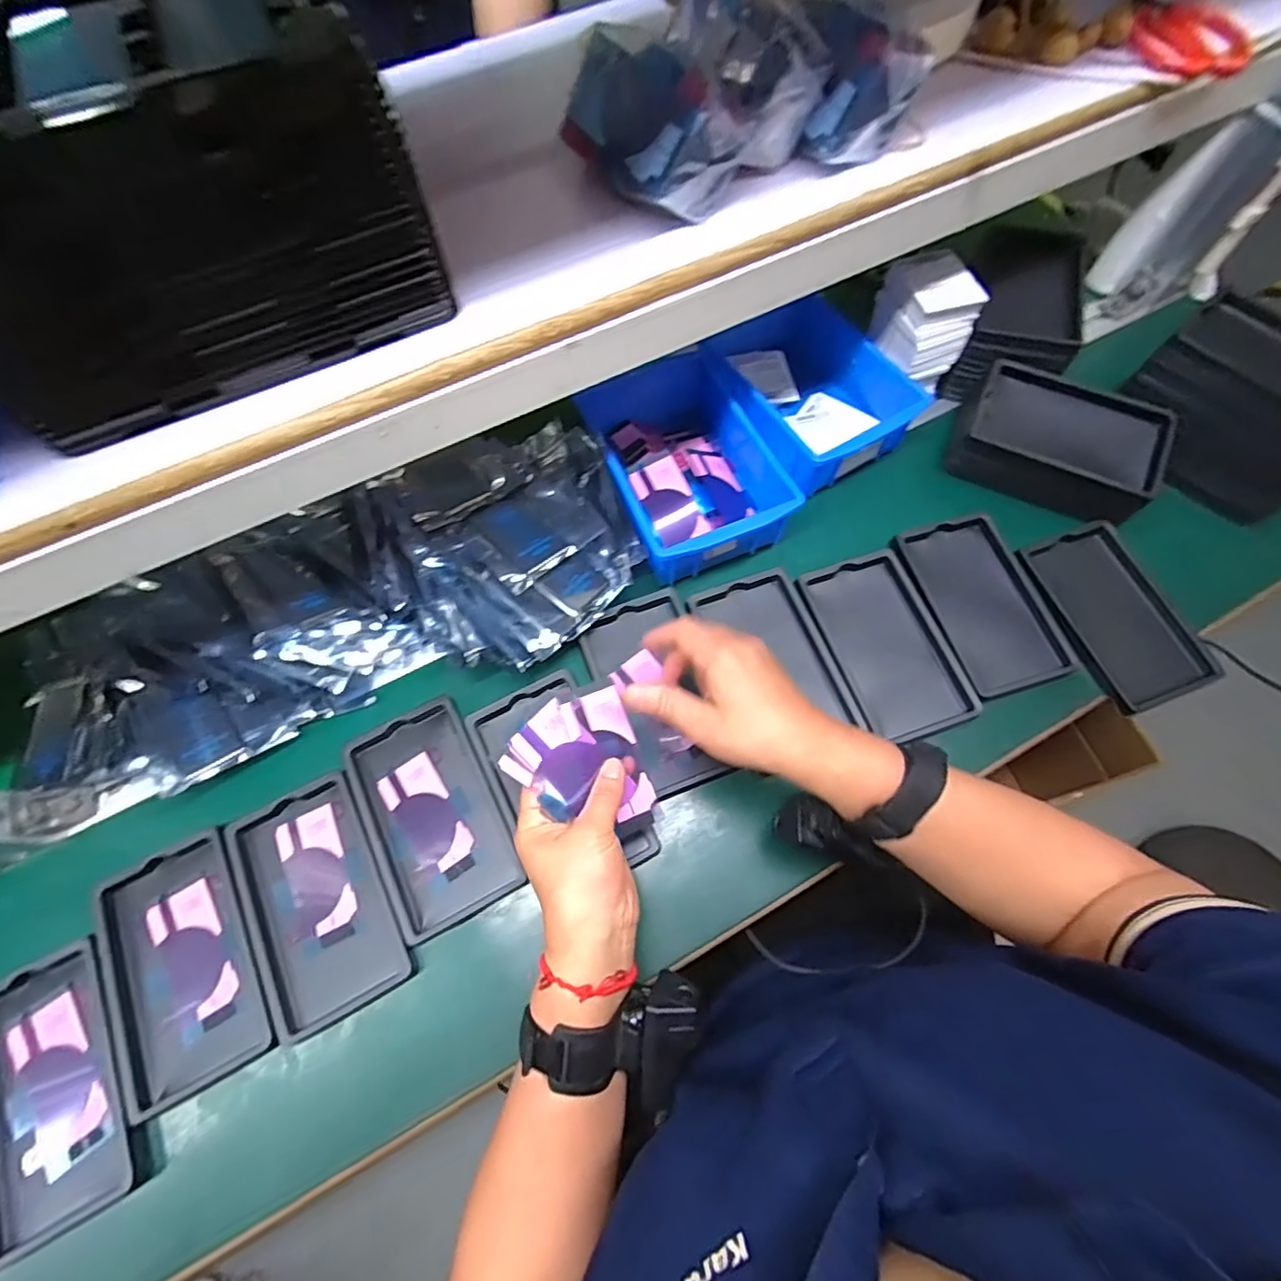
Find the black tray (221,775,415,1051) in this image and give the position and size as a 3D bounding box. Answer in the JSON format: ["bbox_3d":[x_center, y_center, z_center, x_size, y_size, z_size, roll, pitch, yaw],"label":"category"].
[{"bbox_3d":[-0.236,0.188,0.427,0.094,0.015,0.160,-28,73,-10],"label":"black tray"}]

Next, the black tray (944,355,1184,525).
[{"bbox_3d":[0.383,-0.185,0.538,0.173,0.051,0.099,21,68,10],"label":"black tray"}]

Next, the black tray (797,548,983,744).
[{"bbox_3d":[0.206,0.003,0.497,0.095,0.024,0.159,-17,72,-6],"label":"black tray"}]

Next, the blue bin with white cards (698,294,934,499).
[{"bbox_3d":[0.158,-0.234,0.563,0.143,0.081,0.171,-37,70,-14],"label":"blue bin with white cards"}]

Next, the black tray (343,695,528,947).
[{"bbox_3d":[-0.159,0.131,0.446,0.092,0.010,0.159,-26,73,-9],"label":"black tray"}]

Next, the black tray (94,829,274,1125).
[{"bbox_3d":[-0.323,0.226,0.410,0.095,0.011,0.160,-27,73,-9],"label":"black tray"}]

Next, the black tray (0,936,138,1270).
[{"bbox_3d":[-0.393,0.296,0.383,0.098,0.015,0.161,-29,73,-10],"label":"black tray"}]

